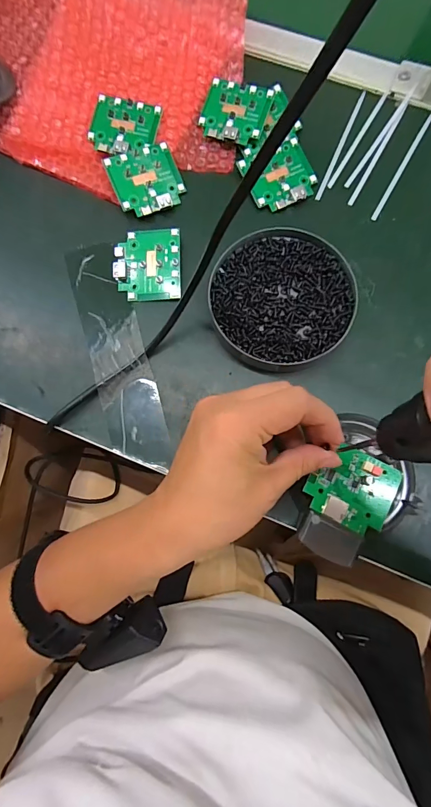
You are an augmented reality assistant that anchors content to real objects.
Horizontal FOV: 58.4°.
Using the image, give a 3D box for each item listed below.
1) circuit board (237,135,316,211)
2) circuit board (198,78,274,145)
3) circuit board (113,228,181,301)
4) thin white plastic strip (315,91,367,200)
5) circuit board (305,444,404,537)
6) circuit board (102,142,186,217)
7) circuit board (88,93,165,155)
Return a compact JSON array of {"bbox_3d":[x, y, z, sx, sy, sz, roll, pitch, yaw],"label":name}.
[{"bbox_3d":[0.057,-0.199,0.338,0.060,0.007,0.054,-24,79,-4],"label":"circuit board"},{"bbox_3d":[0.018,-0.259,0.342,0.057,0.009,0.052,19,79,5],"label":"circuit board"},{"bbox_3d":[-0.056,-0.115,0.321,0.054,0.013,0.057,-1,78,0],"label":"circuit board"},{"bbox_3d":[0.115,-0.237,0.353,0.006,0.008,0.124,23,79,5],"label":"thin white plastic strip"},{"bbox_3d":[0.098,0.060,0.274,0.056,0.007,0.054,28,84,1],"label":"circuit board"},{"bbox_3d":[-0.059,-0.192,0.330,0.058,0.013,0.054,-22,85,-4],"label":"circuit board"},{"bbox_3d":[-0.081,-0.243,0.340,0.059,0.009,0.053,12,78,3],"label":"circuit board"}]

